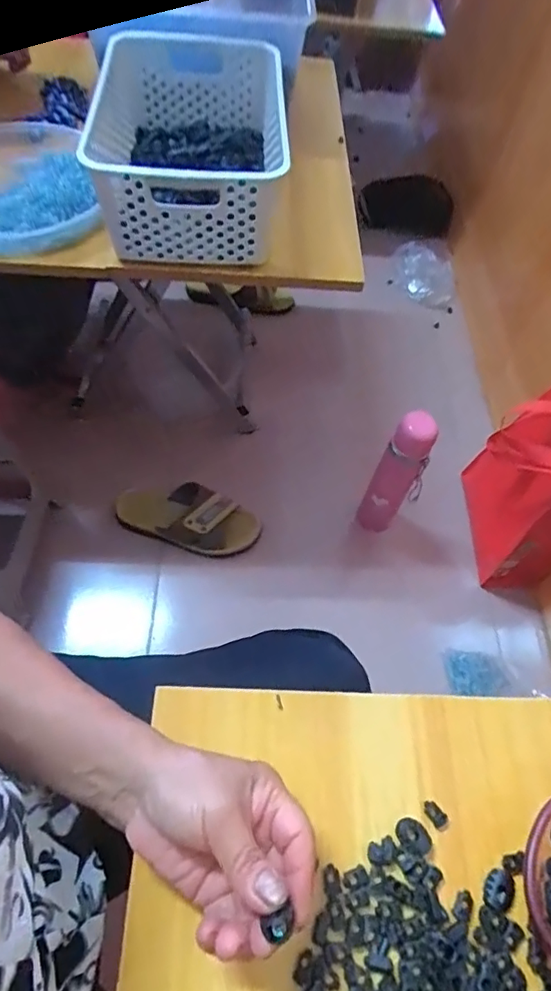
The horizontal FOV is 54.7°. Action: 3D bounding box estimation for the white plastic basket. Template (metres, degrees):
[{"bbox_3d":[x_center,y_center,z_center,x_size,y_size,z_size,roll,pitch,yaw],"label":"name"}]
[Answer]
[{"bbox_3d":[-0.099,-0.396,0.607,0.210,0.129,0.302,-8,59,-9],"label":"white plastic basket"}]

